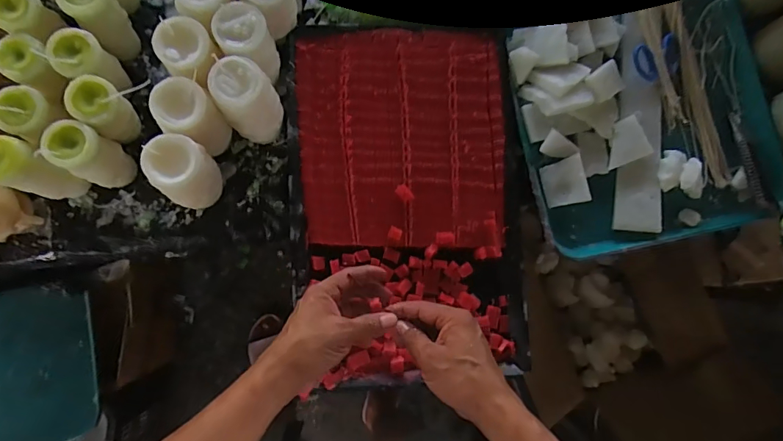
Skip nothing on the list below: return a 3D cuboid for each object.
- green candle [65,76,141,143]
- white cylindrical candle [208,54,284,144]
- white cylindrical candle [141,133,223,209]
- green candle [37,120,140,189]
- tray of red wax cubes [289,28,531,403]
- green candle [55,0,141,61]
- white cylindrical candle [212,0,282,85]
[{"bbox_3d":[-0.330,-0.128,0.522,0.046,0.085,0.050,37,84,1],"label":"green candle"},{"bbox_3d":[-0.173,-0.141,0.542,0.069,0.102,0.073,-32,87,-6],"label":"white cylindrical candle"},{"bbox_3d":[-0.241,-0.053,0.527,0.060,0.115,0.070,26,84,0],"label":"white cylindrical candle"},{"bbox_3d":[-0.352,-0.074,0.528,0.054,0.101,0.058,16,84,-1],"label":"green candle"},{"bbox_3d":[0.020,-0.031,0.592,0.289,0.020,0.463,-1,84,-3],"label":"tray of red wax cubes"},{"bbox_3d":[-0.350,-0.248,0.546,0.050,0.105,0.060,-42,88,-6],"label":"green candle"},{"bbox_3d":[-0.171,-0.210,0.542,0.058,0.092,0.061,0,84,-3],"label":"white cylindrical candle"}]

